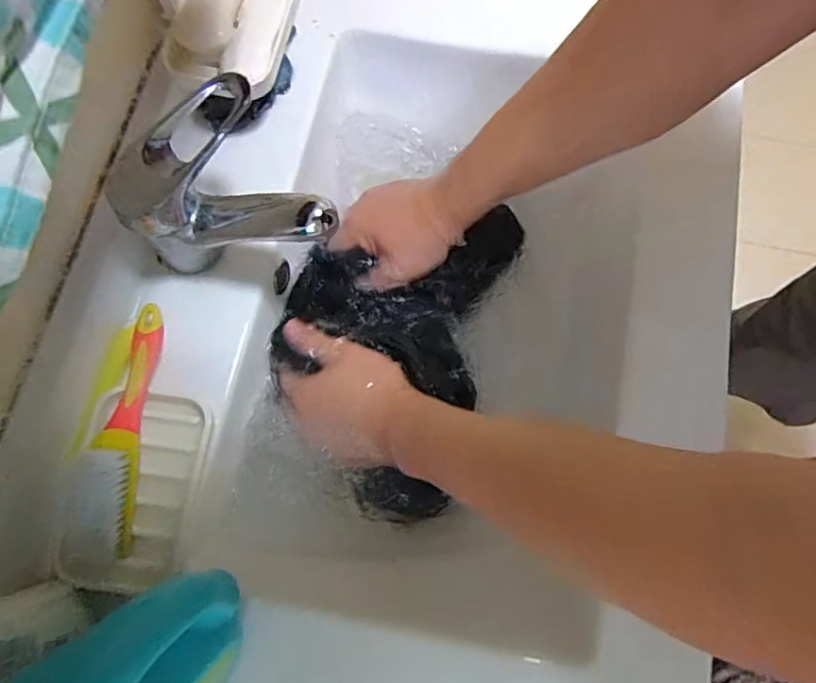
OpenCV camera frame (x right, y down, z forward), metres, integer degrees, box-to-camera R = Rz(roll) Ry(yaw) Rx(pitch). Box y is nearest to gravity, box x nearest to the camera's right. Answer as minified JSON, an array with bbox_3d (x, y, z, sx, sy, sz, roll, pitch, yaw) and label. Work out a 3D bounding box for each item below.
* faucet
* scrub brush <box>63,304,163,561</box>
[{"bbox_3d":[-0.114,-0.107,0.383,0.135,0.105,0.091,2,73,1],"label":"faucet"},{"bbox_3d":[-0.198,0.060,0.383,0.039,0.037,0.167,2,73,1],"label":"scrub brush"}]

